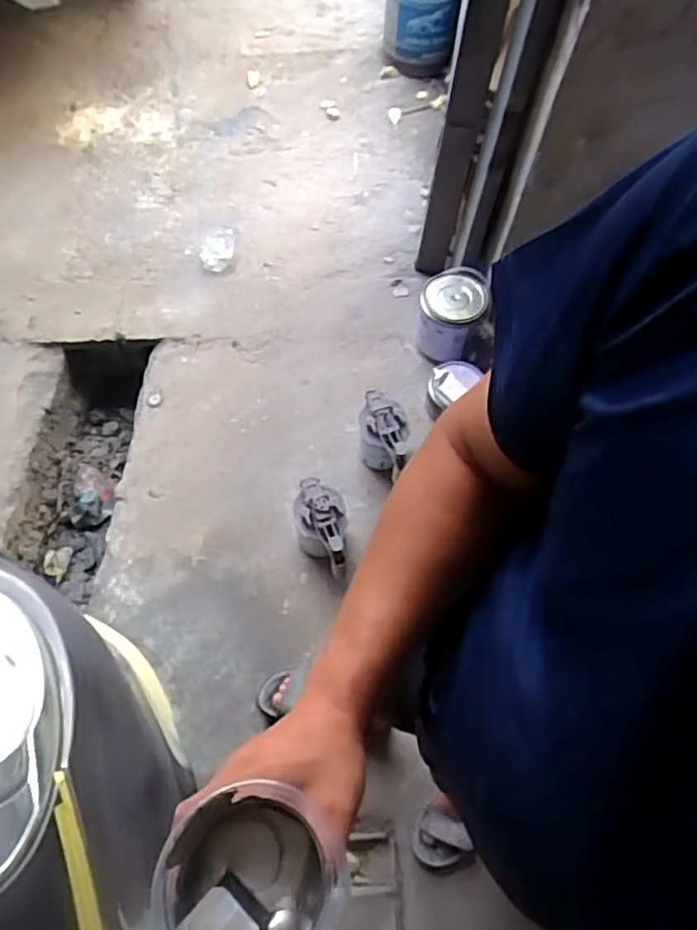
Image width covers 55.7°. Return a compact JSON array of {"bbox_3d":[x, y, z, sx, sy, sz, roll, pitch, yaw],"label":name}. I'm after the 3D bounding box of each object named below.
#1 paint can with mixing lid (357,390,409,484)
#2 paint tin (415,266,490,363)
[{"bbox_3d":[0.077,-0.056,1.475,0.117,0.166,0.153,13,64,3],"label":"paint can with mixing lid"},{"bbox_3d":[0.249,-0.361,1.627,0.155,0.176,0.180,21,65,7],"label":"paint tin"}]

